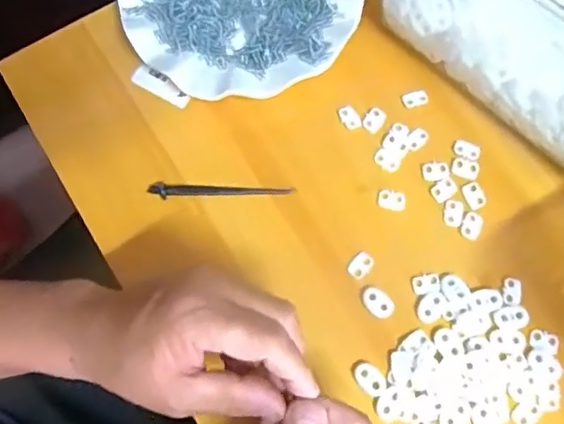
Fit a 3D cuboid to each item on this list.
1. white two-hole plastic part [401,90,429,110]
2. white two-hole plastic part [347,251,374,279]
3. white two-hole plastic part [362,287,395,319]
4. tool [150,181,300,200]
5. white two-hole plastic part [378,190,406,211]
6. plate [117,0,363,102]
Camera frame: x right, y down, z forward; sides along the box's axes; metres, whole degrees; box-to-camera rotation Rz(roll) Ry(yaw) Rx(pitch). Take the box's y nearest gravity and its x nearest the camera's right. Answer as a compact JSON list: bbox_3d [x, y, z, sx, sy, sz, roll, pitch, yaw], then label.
[{"bbox_3d":[0.101,-0.086,0.430,0.020,0.004,0.012,-17,73,-5],"label":"white two-hole plastic part"},{"bbox_3d":[0.054,0.037,0.390,0.013,0.004,0.019,37,76,11],"label":"white two-hole plastic part"},{"bbox_3d":[0.065,0.061,0.382,0.023,0.004,0.016,39,76,11],"label":"white two-hole plastic part"},{"bbox_3d":[-0.044,-0.014,0.409,0.104,0.005,0.011,1,73,1],"label":"tool"},{"bbox_3d":[0.079,-0.009,0.407,0.019,0.004,0.014,12,73,4],"label":"white two-hole plastic part"},{"bbox_3d":[-0.031,-0.170,0.446,0.180,0.024,0.176,0,73,0],"label":"plate"}]

